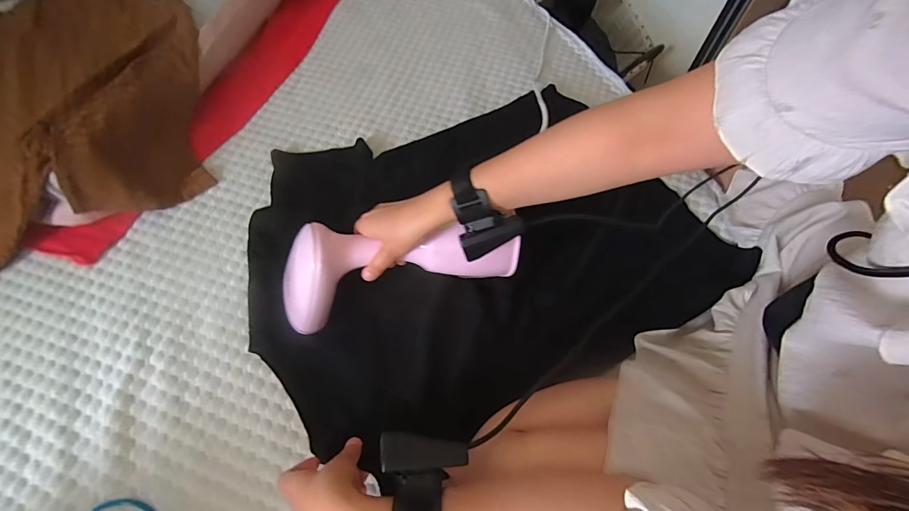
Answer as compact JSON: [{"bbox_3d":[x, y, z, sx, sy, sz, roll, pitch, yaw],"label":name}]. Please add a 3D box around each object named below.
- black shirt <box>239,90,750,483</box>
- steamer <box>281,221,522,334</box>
[{"bbox_3d":[0.039,-0.042,0.542,0.604,0.066,0.464,-15,62,-9],"label":"black shirt"},{"bbox_3d":[-0.062,0.027,0.490,0.290,0.063,0.140,-2,103,-9],"label":"steamer"}]

